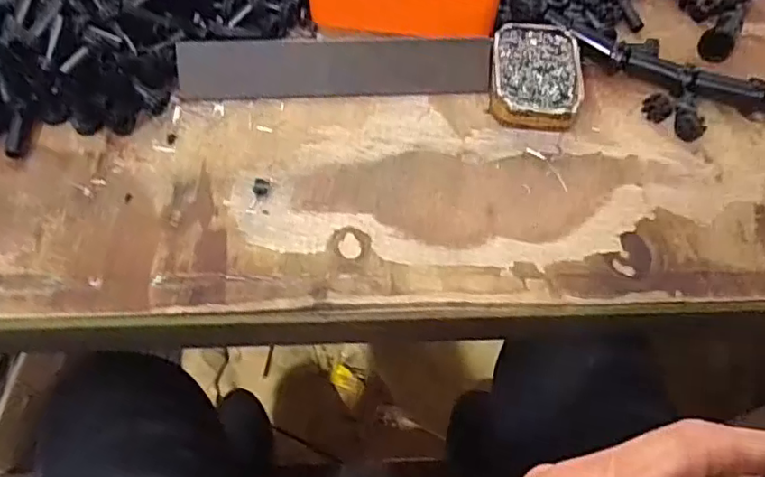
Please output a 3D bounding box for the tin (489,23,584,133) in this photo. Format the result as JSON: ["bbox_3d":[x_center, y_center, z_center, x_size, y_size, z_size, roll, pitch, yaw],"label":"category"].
[{"bbox_3d":[0.110,-0.117,0.441,0.061,0.021,0.091,7,57,1],"label":"tin"}]

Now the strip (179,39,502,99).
[{"bbox_3d":[-0.031,-0.120,0.432,0.216,0.038,0.007,-3,18,-6],"label":"strip"}]

